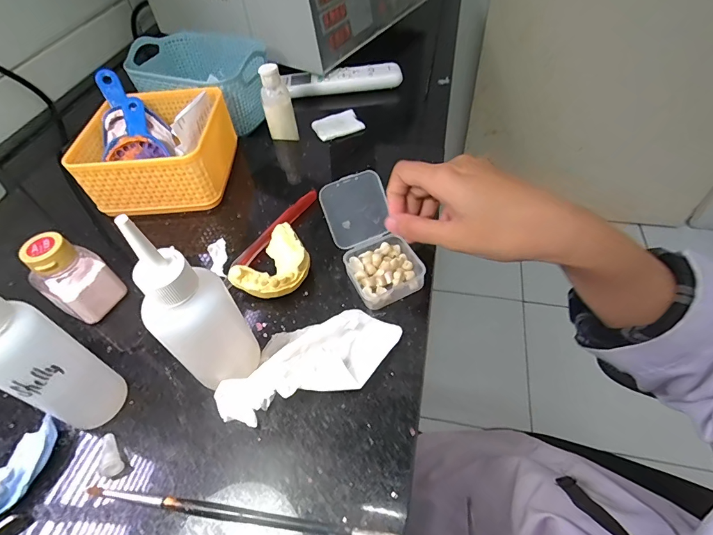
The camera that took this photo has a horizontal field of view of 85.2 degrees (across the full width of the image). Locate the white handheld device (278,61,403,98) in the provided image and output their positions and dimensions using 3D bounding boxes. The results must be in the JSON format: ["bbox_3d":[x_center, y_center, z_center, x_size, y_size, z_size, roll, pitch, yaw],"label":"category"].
[{"bbox_3d":[-0.020,-0.270,0.560,0.166,0.023,0.038,-4,51,0],"label":"white handheld device"}]

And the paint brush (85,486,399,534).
[{"bbox_3d":[-0.069,0.142,0.223,0.187,0.008,0.007,5,52,7],"label":"paint brush"}]

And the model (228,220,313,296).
[{"bbox_3d":[-0.065,-0.001,0.323,0.049,0.026,0.065,25,57,21],"label":"model"}]

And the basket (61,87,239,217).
[{"bbox_3d":[-0.209,-0.126,0.413,0.137,0.062,0.137,-3,51,1],"label":"basket"}]

